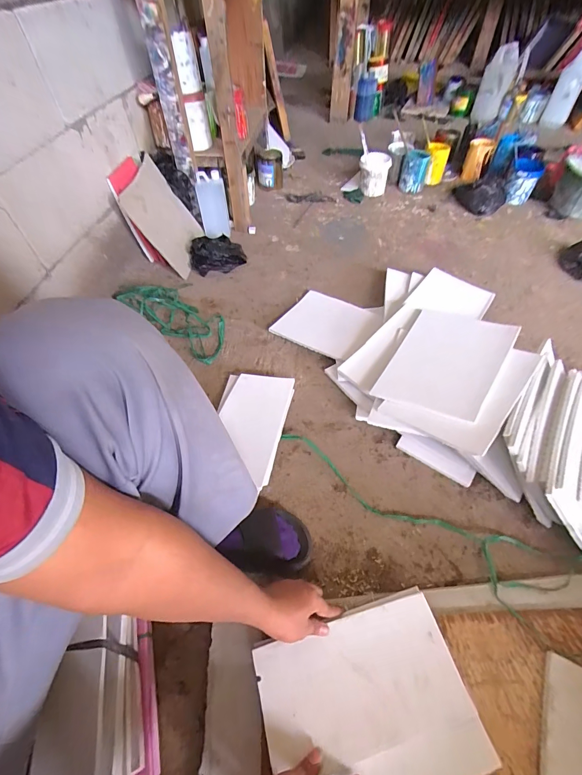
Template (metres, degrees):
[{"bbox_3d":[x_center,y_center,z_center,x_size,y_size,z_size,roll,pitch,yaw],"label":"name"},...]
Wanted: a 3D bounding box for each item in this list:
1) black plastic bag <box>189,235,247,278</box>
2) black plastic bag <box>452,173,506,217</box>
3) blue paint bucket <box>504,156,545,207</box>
[{"bbox_3d":[-0.254,-0.461,1.188,0.188,0.080,0.125,-12,53,-5],"label":"black plastic bag"},{"bbox_3d":[0.757,-0.785,1.379,0.204,0.108,0.149,21,58,19],"label":"black plastic bag"},{"bbox_3d":[0.896,-0.796,1.327,0.107,0.118,0.139,26,59,21],"label":"blue paint bucket"}]

